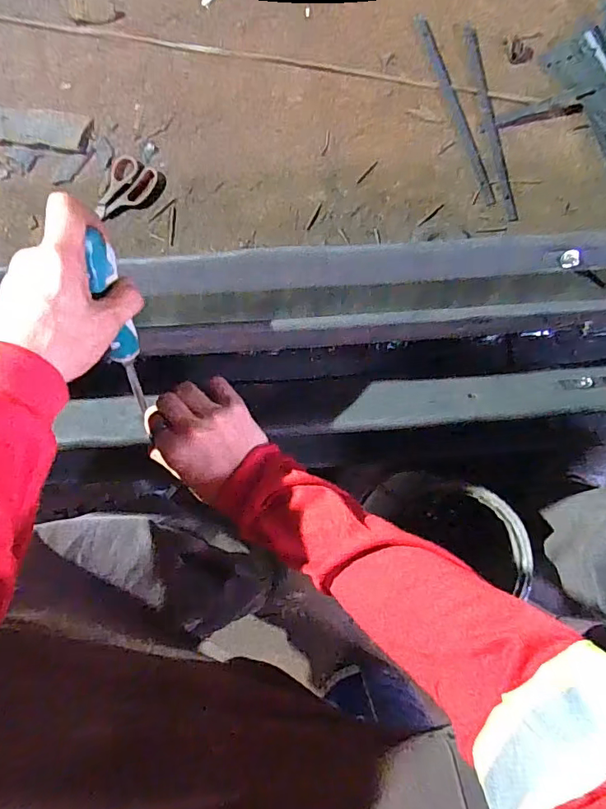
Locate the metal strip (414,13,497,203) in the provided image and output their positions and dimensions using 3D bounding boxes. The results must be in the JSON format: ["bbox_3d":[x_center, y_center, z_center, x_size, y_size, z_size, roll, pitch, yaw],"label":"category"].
[{"bbox_3d":[0.249,-0.480,0.778,0.021,0.005,0.336,-19,86,-2],"label":"metal strip"}]

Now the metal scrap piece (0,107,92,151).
[{"bbox_3d":[-0.477,-0.443,0.753,0.270,0.007,0.055,9,85,0],"label":"metal scrap piece"}]

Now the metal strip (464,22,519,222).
[{"bbox_3d":[0.305,-0.457,0.775,0.022,0.011,0.337,-11,86,-2],"label":"metal strip"}]

